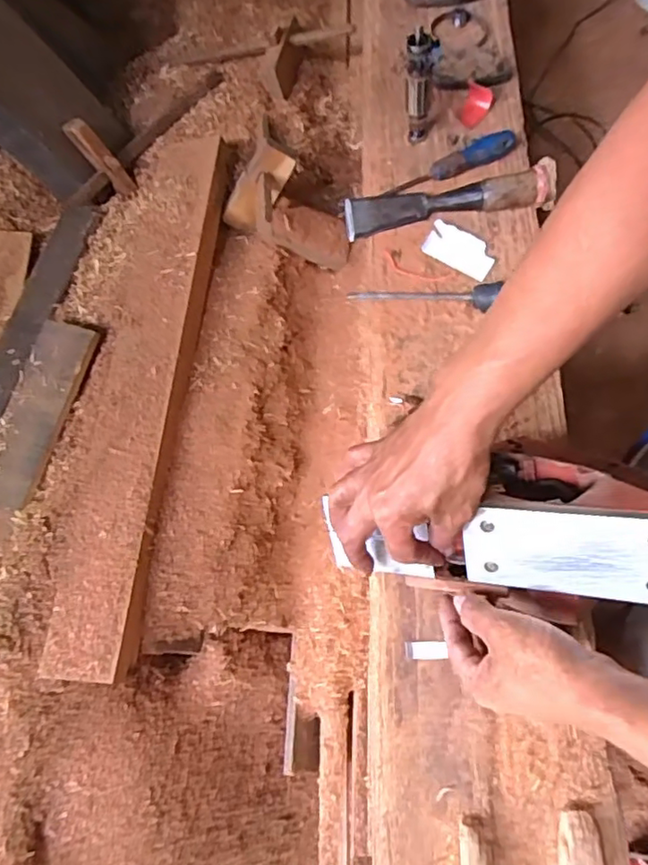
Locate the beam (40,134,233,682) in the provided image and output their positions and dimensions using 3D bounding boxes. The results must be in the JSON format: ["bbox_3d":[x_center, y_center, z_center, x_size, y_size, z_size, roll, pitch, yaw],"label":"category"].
[{"bbox_3d":[-0.243,-0.090,0.809,0.151,0.055,0.777,1,70,15],"label":"beam"}]

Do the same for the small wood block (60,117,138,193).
[{"bbox_3d":[-0.346,-0.430,0.937,0.030,0.124,0.030,15,65,50],"label":"small wood block"}]

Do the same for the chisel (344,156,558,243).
[{"bbox_3d":[0.145,-0.274,0.709,0.240,0.031,0.051,-7,71,11],"label":"chisel"}]

